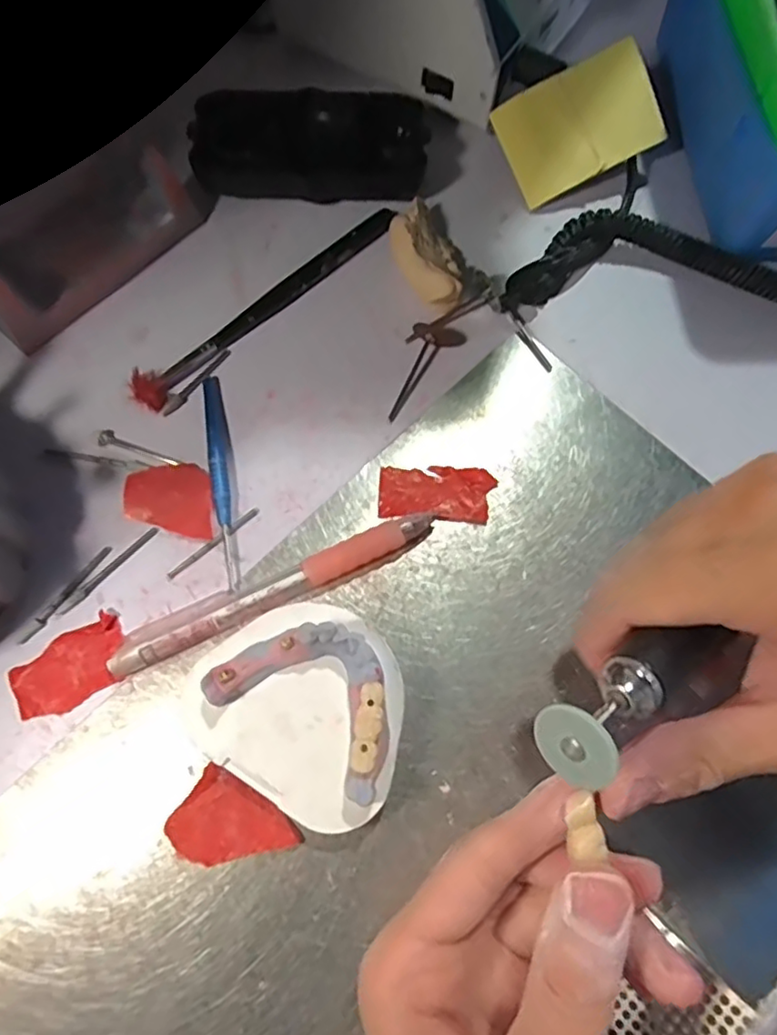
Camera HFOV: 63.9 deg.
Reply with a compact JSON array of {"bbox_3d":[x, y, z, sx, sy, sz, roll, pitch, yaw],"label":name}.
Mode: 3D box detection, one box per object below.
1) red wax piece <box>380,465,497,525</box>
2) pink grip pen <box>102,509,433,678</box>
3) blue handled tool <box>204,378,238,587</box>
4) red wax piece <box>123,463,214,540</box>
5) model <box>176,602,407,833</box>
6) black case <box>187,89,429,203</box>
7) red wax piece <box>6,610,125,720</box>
[{"bbox_3d":[0.020,-0.010,0.262,0.047,0.005,0.024,5,72,-1],"label":"red wax piece"},{"bbox_3d":[-0.045,0.027,0.246,0.130,0.012,0.016,-24,75,-10],"label":"pink grip pen"},{"bbox_3d":[-0.070,-0.017,0.263,0.009,0.006,0.096,-8,73,-5],"label":"blue handled tool"},{"bbox_3d":[-0.092,-0.007,0.260,0.036,0.004,0.033,-5,72,-4],"label":"red wax piece"},{"bbox_3d":[-0.029,0.066,0.222,0.077,0.031,0.066,31,74,8],"label":"model"},{"bbox_3d":[-0.036,-0.179,0.301,0.108,0.035,0.044,-1,72,-3],"label":"black case"},{"bbox_3d":[-0.122,0.058,0.237,0.043,0.005,0.026,-29,75,-11],"label":"red wax piece"}]

